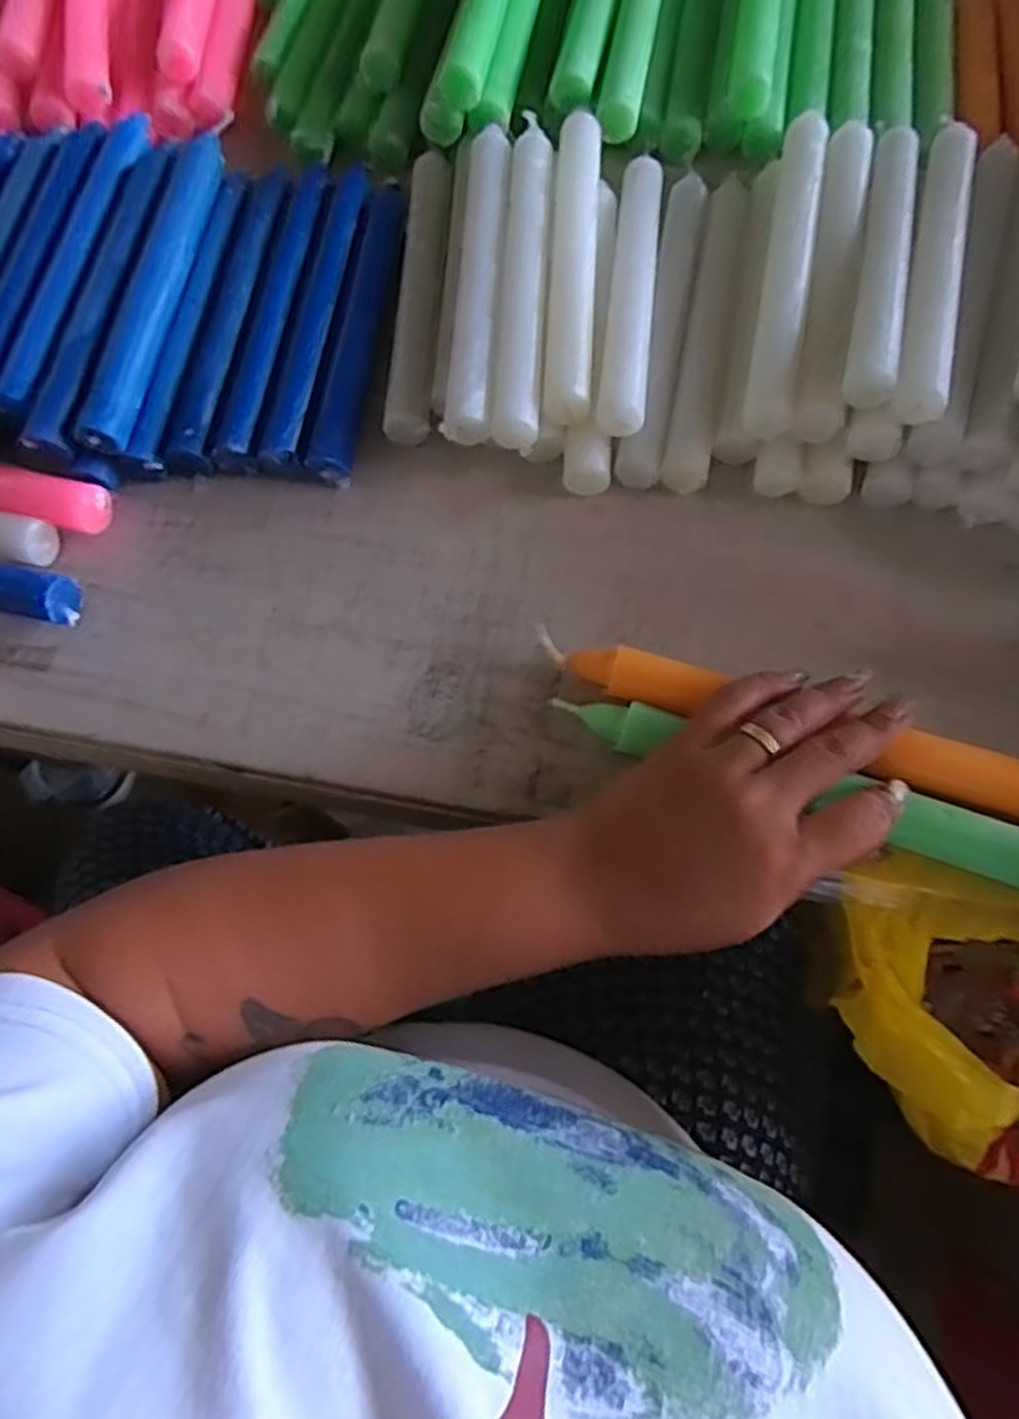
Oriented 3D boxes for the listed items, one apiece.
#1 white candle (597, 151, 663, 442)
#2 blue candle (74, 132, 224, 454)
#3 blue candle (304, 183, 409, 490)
[{"bbox_3d":[0.064,-0.221,0.400,0.022,0.017,0.196,7,73,4],"label":"white candle"},{"bbox_3d":[-0.181,-0.221,0.408,0.021,0.017,0.202,7,73,4],"label":"blue candle"},{"bbox_3d":[-0.076,-0.204,0.413,0.022,0.016,0.188,6,73,4],"label":"blue candle"}]

